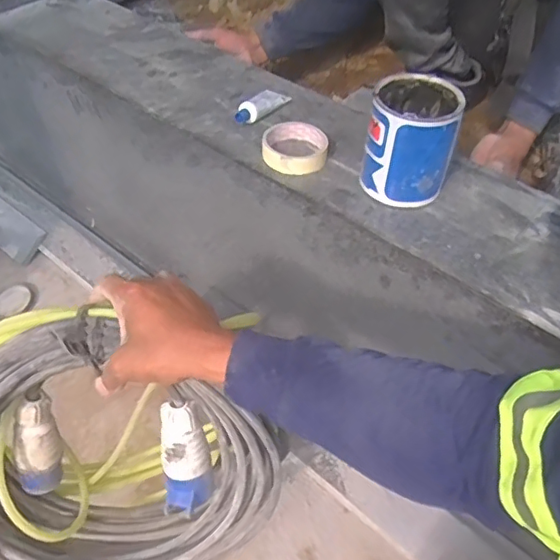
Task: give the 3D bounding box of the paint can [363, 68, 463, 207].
[{"bbox_3d":[0.155,-0.165,0.666,0.095,0.120,0.107,11,51,10],"label":"paint can"}]

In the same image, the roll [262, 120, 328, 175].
[{"bbox_3d":[0.019,-0.172,0.734,0.083,0.025,0.093,2,50,3],"label":"roll"}]

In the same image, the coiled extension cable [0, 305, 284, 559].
[{"bbox_3d":[-0.180,0.184,0.614,0.303,0.357,0.146,-26,25,7],"label":"coiled extension cable"}]

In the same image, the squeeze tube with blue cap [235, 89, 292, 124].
[{"bbox_3d":[-0.025,-0.252,0.803,0.031,0.026,0.102,28,55,23],"label":"squeeze tube with blue cap"}]

